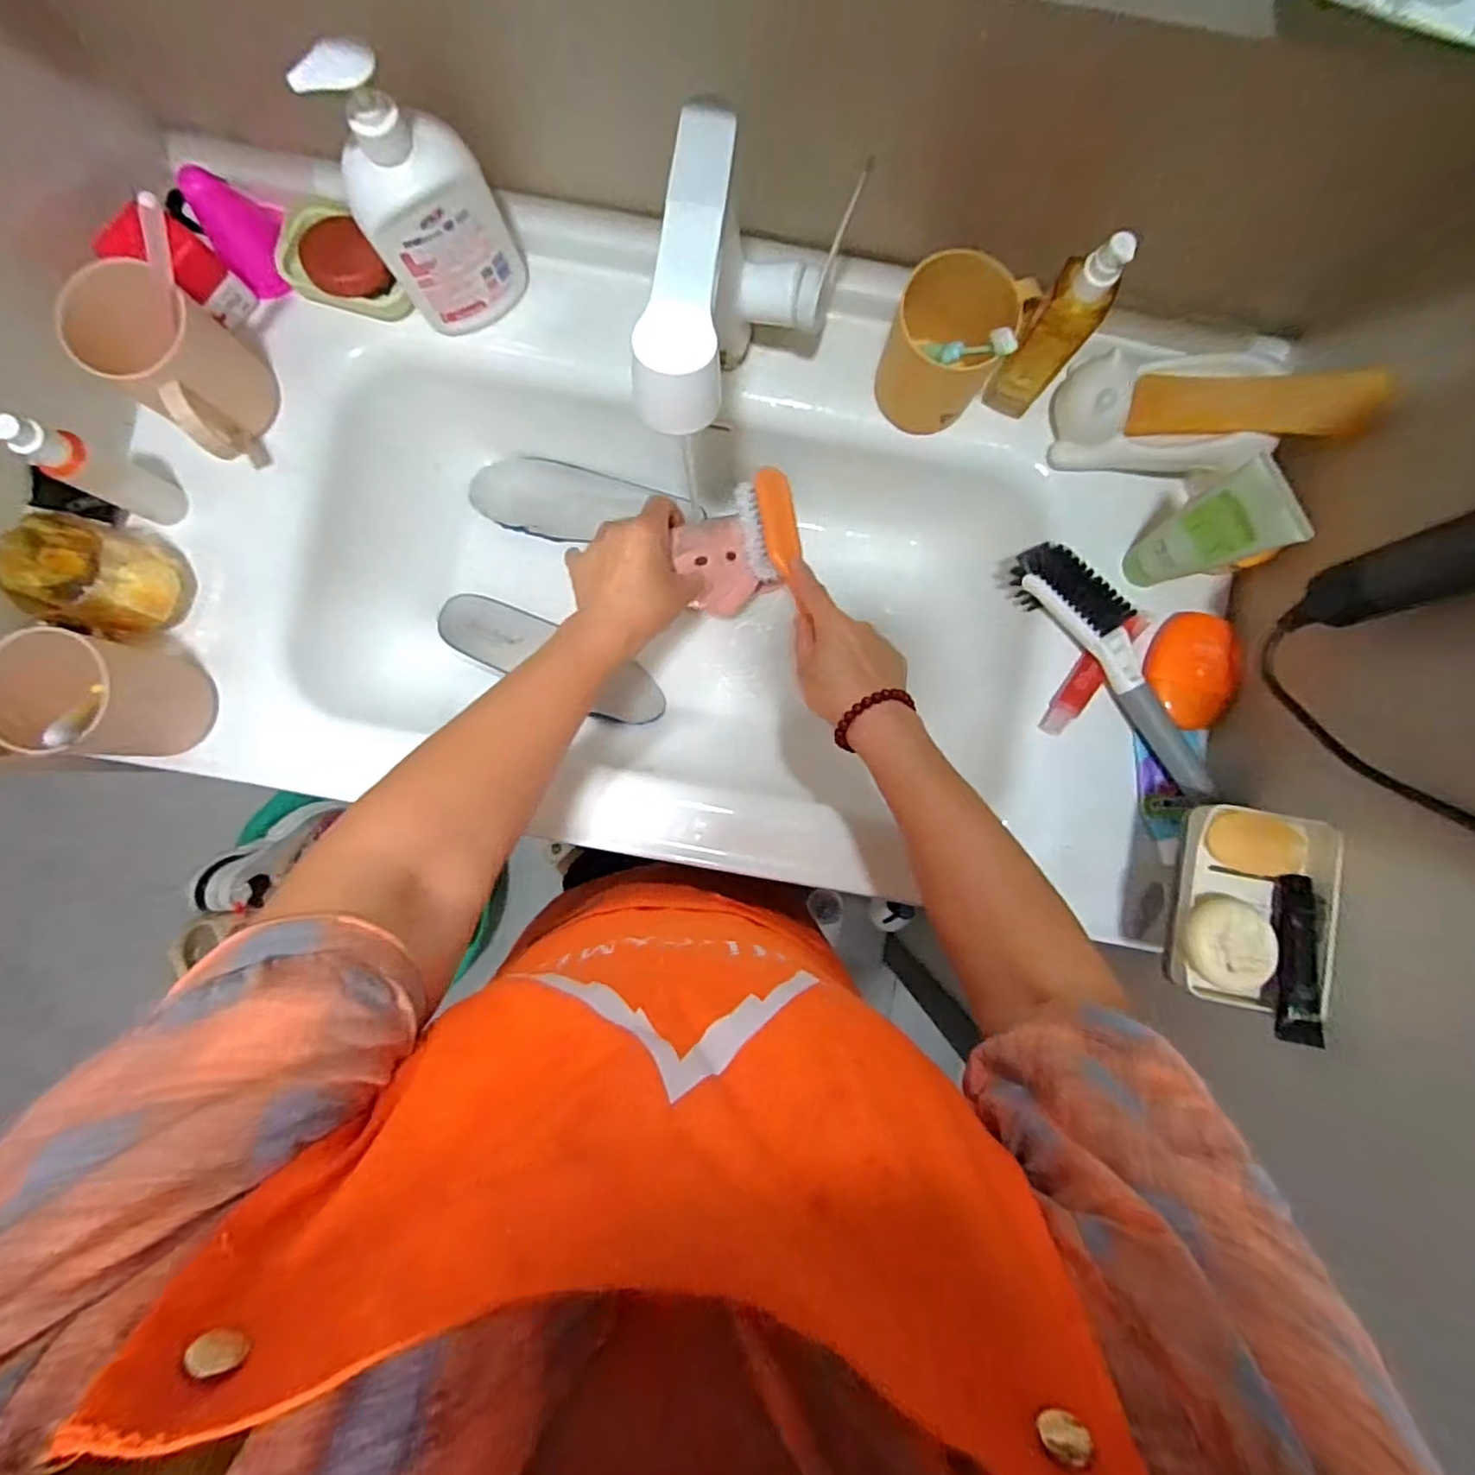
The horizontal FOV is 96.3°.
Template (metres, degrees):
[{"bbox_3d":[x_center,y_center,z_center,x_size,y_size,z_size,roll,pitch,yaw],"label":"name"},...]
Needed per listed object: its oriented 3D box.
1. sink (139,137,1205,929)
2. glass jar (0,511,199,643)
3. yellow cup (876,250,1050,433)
[{"bbox_3d":[-0.069,-0.153,0.642,0.864,0.214,0.506,10,88,0],"label":"sink"},{"bbox_3d":[-0.508,-0.129,0.531,0.085,0.077,0.093,0,88,-1],"label":"glass jar"},{"bbox_3d":[0.158,-0.293,0.503,0.085,0.098,0.076,11,88,0],"label":"yellow cup"}]

